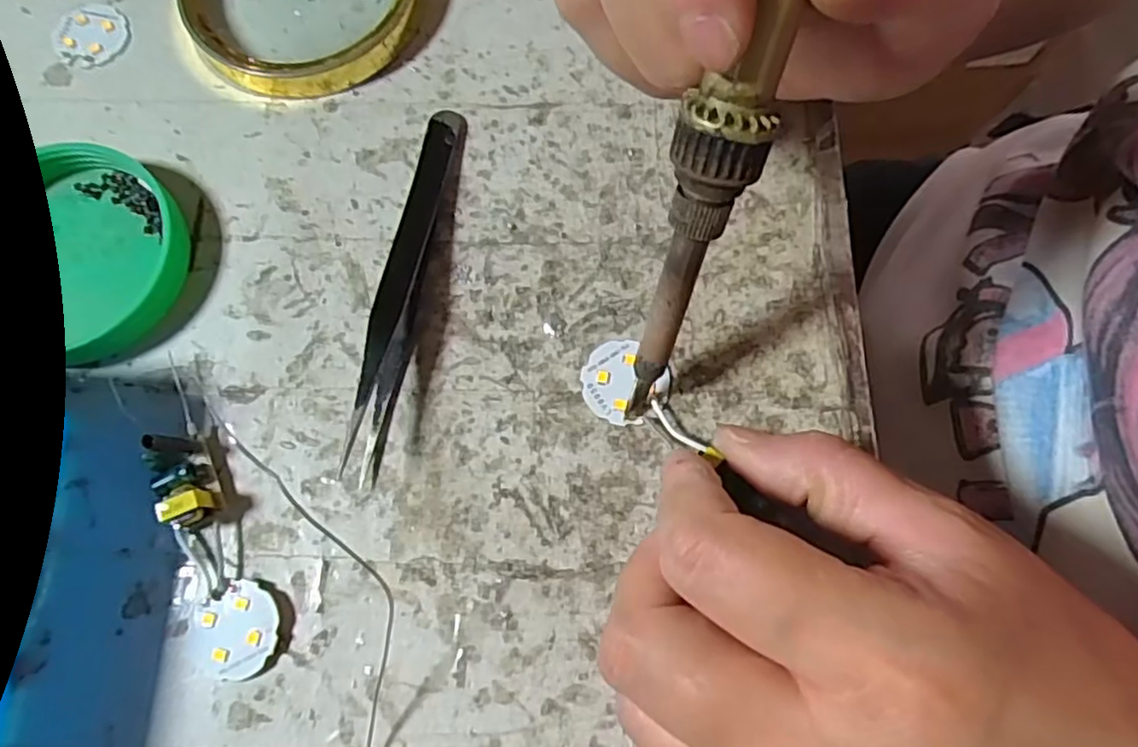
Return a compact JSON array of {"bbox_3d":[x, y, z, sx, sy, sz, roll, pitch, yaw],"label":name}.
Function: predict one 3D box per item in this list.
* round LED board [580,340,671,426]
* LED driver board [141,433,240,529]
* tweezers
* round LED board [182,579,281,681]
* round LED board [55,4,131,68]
[{"bbox_3d":[0.014,0.002,0.185,0.022,0.004,0.022,0,74,1],"label":"round LED board"},{"bbox_3d":[-0.100,0.027,0.176,0.014,0.013,0.028,-30,76,-7],"label":"LED driver board"},{"bbox_3d":[-0.047,-0.028,0.189,0.012,0.014,0.113,10,75,4],"label":"tweezers"},{"bbox_3d":[-0.085,0.066,0.169,0.025,0.004,0.021,-25,76,-6],"label":"round LED board"},{"bbox_3d":[-0.156,-0.111,0.220,0.023,0.004,0.022,0,74,1],"label":"round LED board"}]

